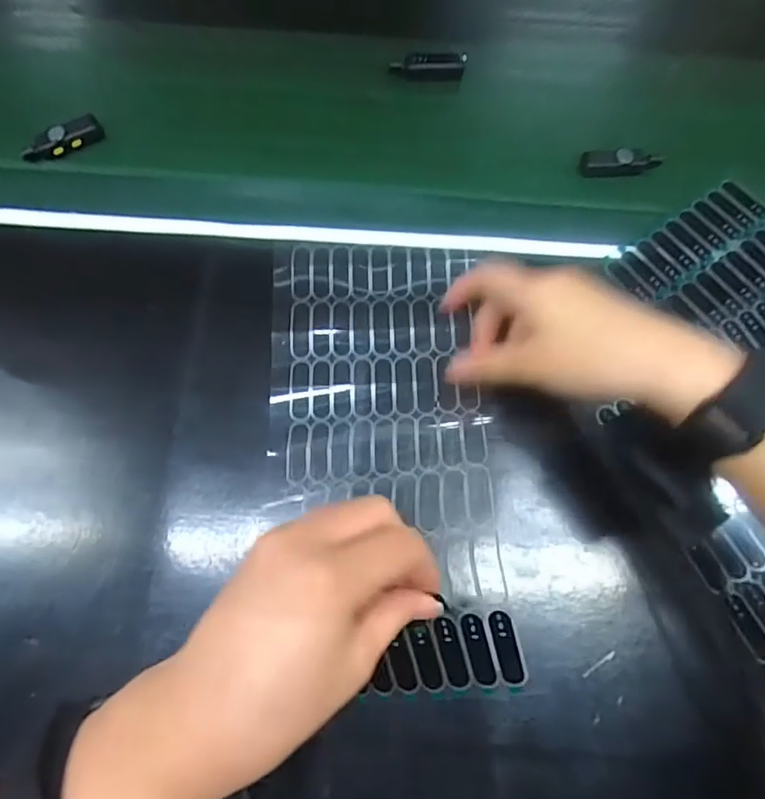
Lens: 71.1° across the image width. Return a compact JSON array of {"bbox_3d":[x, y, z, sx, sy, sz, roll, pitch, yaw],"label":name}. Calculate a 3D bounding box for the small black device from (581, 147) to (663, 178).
[{"bbox_3d":[0.176,-0.174,0.394,0.059,0.015,0.014,-6,76,-1],"label":"small black device"}]

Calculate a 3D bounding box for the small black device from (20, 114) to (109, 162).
[{"bbox_3d":[-0.234,-0.189,0.393,0.057,0.018,0.015,-37,78,-8],"label":"small black device"}]

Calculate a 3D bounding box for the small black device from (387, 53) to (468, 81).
[{"bbox_3d":[0.036,-0.259,0.417,0.057,0.018,0.012,1,76,1],"label":"small black device"}]

